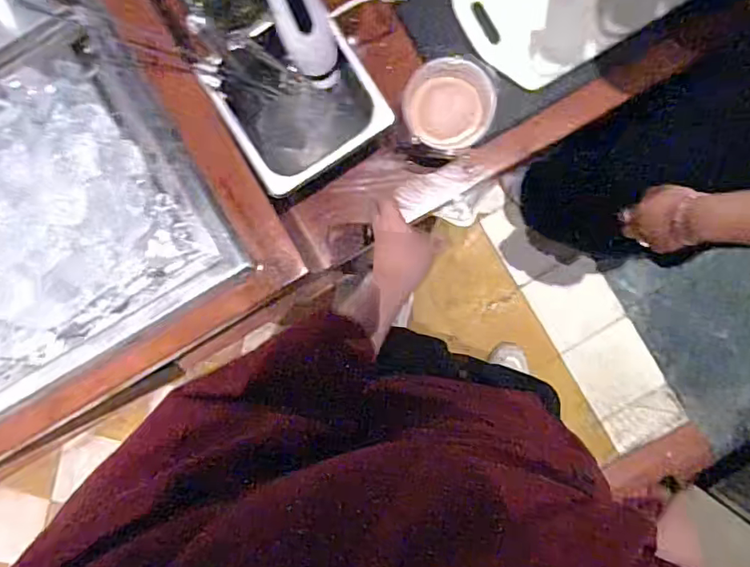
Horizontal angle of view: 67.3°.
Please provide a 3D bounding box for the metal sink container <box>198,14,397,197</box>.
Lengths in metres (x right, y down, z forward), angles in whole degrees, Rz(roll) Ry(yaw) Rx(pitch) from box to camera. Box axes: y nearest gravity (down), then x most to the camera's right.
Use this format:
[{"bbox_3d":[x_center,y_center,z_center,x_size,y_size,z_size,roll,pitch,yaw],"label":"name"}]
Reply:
[{"bbox_3d":[-0.087,-0.207,0.652,0.159,0.095,0.165,-31,91,2],"label":"metal sink container"}]

